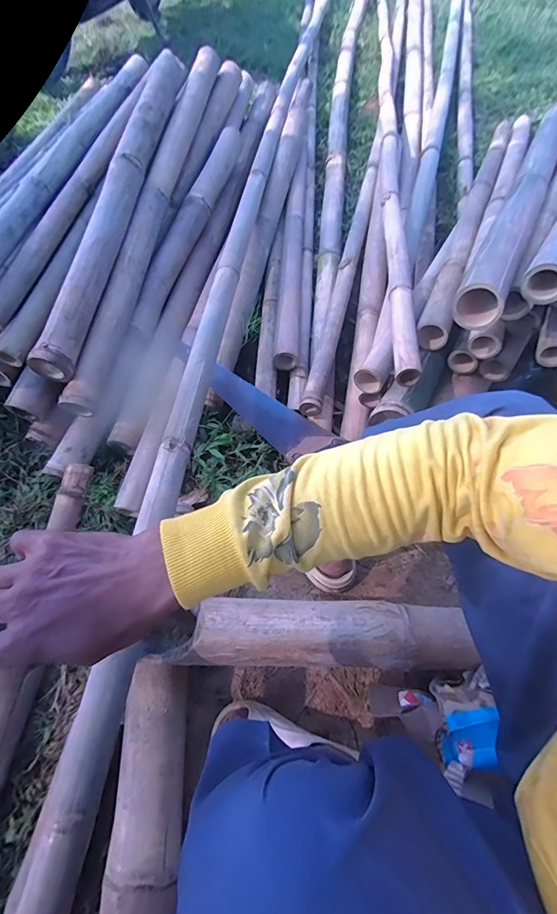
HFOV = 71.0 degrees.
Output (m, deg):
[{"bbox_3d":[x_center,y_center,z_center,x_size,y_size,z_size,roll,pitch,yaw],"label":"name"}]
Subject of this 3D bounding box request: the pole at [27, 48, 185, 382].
[{"bbox_3d":[-0.361,-0.646,0.914,0.066,0.071,1.026,7,71,6],"label":"pole"}]

